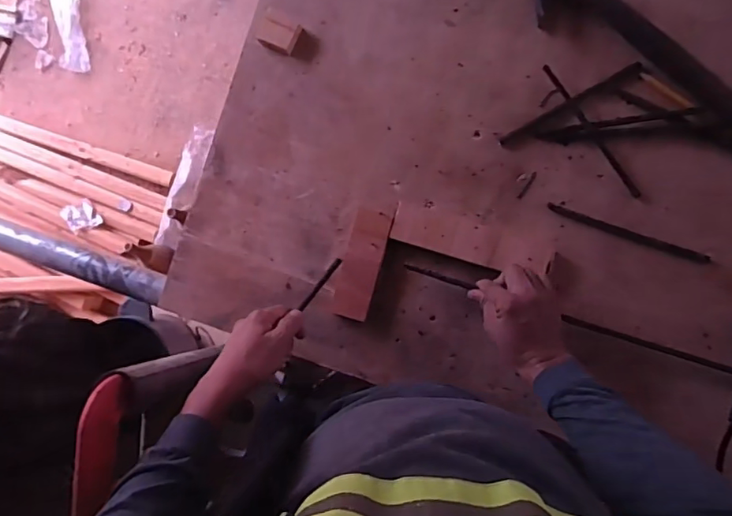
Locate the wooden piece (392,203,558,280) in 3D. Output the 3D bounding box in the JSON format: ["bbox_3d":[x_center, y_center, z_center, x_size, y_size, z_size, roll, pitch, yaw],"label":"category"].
[{"bbox_3d":[0.129,-0.024,0.666,0.191,0.019,0.053,16,89,11],"label":"wooden piece"}]

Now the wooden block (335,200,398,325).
[{"bbox_3d":[-0.003,0.001,0.689,0.051,0.020,0.155,17,90,8],"label":"wooden block"}]

